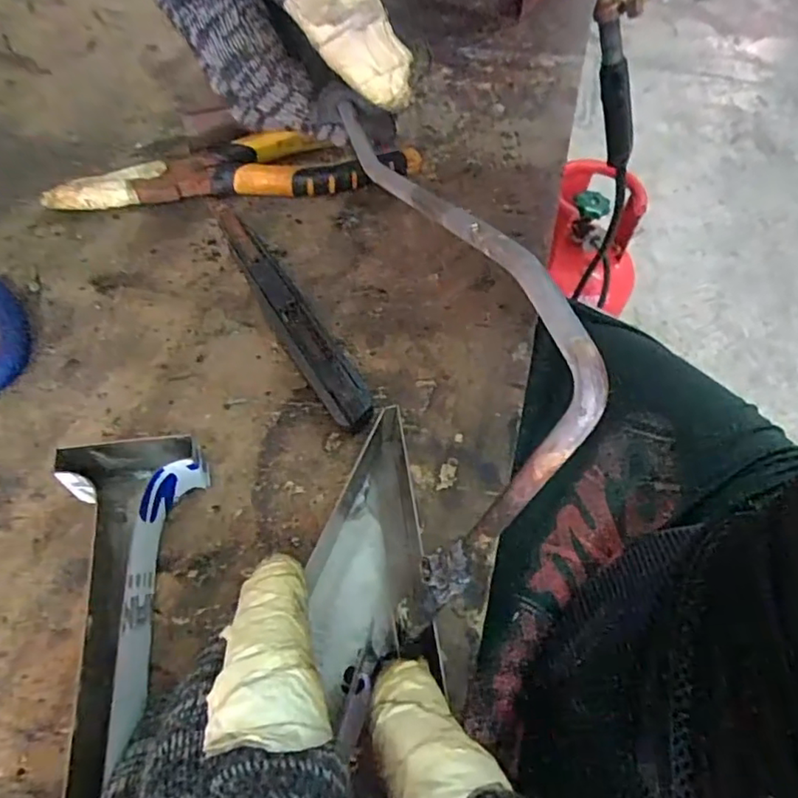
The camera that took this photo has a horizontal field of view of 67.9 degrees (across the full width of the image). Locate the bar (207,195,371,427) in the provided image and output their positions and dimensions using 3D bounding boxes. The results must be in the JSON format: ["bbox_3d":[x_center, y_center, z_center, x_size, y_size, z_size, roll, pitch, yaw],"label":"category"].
[{"bbox_3d":[-0.055,-0.048,0.274,0.019,0.012,0.154,-26,62,-19],"label":"bar"}]

